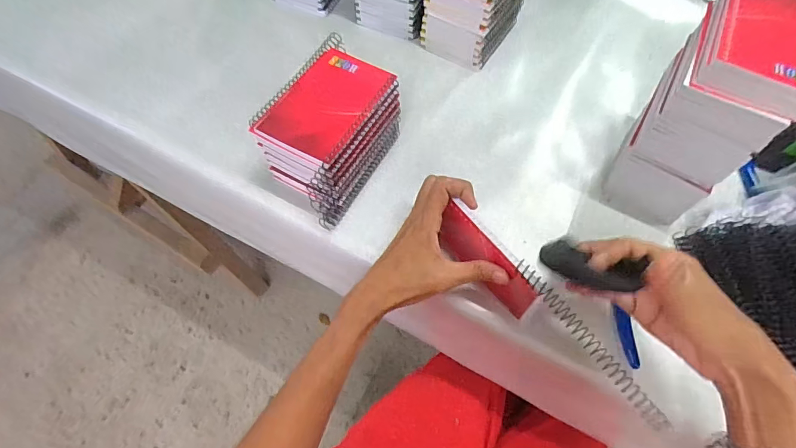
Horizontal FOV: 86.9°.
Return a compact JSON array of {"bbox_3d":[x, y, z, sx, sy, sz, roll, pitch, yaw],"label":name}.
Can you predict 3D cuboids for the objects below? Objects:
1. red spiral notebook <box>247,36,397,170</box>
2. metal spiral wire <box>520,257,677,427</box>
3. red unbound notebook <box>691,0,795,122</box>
[{"bbox_3d":[-0.069,-0.127,0.419,0.096,0.009,0.150,29,64,13],"label":"red spiral notebook"},{"bbox_3d":[0.143,0.088,0.318,0.012,0.012,0.146,-31,67,-18],"label":"metal spiral wire"},{"bbox_3d":[0.305,-0.153,0.348,0.085,0.027,0.136,27,63,12],"label":"red unbound notebook"}]

